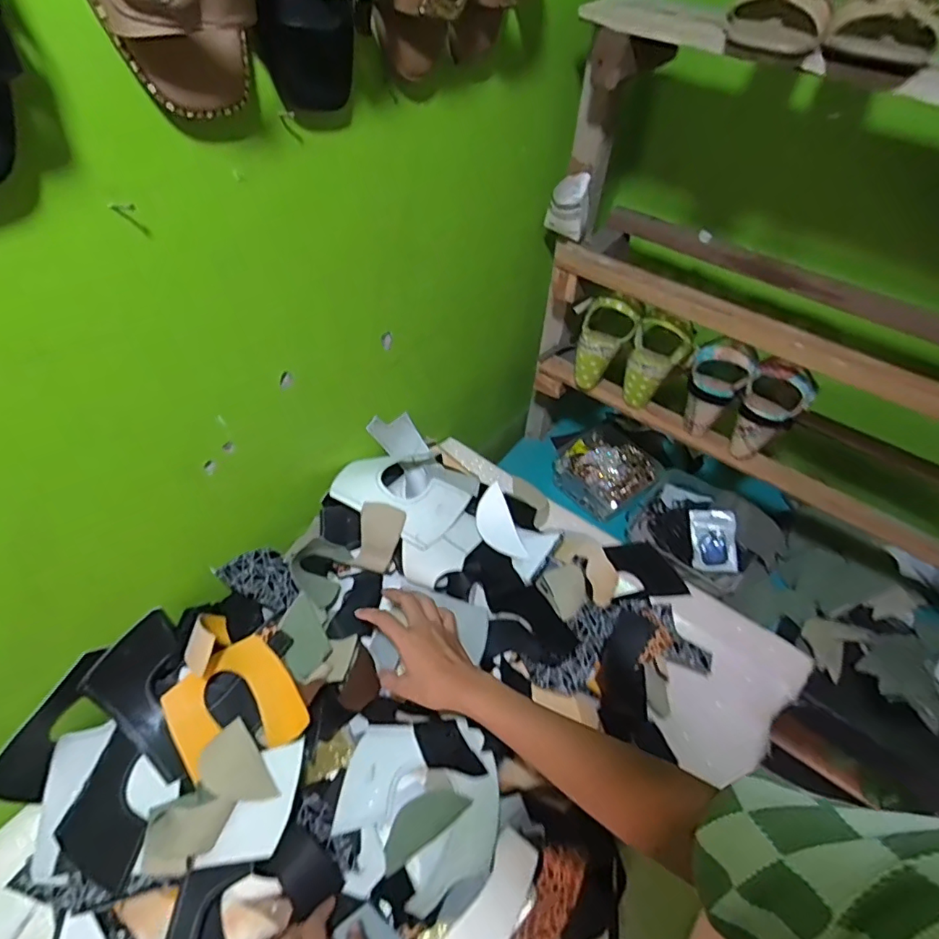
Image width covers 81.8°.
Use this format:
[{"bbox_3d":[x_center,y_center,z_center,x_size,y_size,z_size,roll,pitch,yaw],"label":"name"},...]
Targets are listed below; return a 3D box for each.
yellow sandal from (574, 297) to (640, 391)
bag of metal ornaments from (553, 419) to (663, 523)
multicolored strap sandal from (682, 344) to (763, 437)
[{"bbox_3d":[0.199,-0.192,0.845,0.076,0.155,0.060,33,34,22],"label":"yellow sandal"},{"bbox_3d":[0.257,-0.006,1.044,0.173,0.057,0.179,-27,57,-24],"label":"bag of metal ornaments"},{"bbox_3d":[0.358,-0.121,0.797,0.082,0.134,0.085,26,52,16],"label":"multicolored strap sandal"}]

